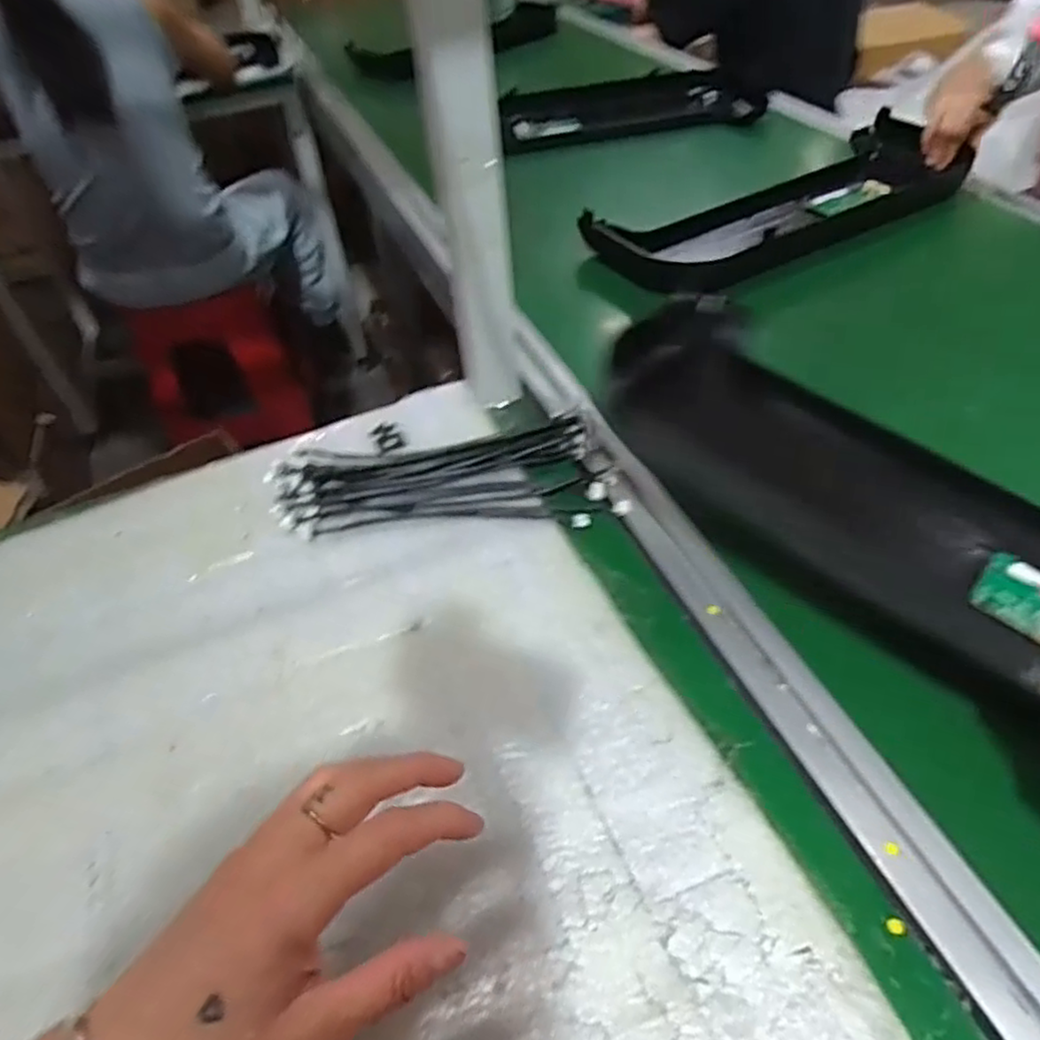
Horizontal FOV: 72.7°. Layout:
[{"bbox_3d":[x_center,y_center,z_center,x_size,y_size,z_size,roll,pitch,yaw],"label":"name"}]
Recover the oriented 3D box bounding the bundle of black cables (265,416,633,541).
[{"bbox_3d":[-0.059,-0.029,0.552,0.263,0.021,0.099,-7,46,-1],"label":"bundle of black cables"}]

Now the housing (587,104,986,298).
[{"bbox_3d":[0.333,-0.387,0.861,0.499,0.043,0.189,-25,49,-17],"label":"housing"}]

